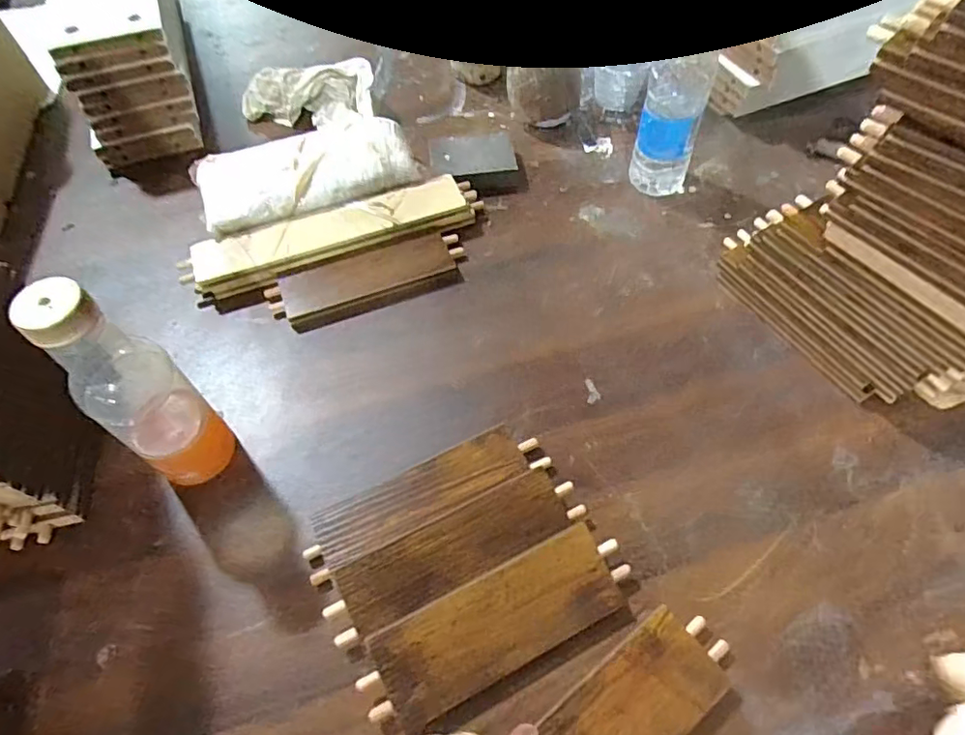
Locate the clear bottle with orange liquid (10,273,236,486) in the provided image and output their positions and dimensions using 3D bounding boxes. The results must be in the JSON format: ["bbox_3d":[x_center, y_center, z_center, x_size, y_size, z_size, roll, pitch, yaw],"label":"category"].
[{"bbox_3d":[-0.242,0.024,0.413,0.052,0.214,0.060,37,66,20],"label":"clear bottle with orange liquid"}]

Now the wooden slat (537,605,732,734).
[{"bbox_3d":[0.085,0.240,0.376,0.191,0.008,0.067,-37,66,-21],"label":"wooden slat"}]

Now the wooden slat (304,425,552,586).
[{"bbox_3d":[-0.047,0.102,0.470,0.199,0.018,0.053,-23,62,-13],"label":"wooden slat"}]

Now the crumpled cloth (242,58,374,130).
[{"bbox_3d":[-0.220,-0.339,0.722,0.176,0.057,0.081,3,59,2],"label":"crumpled cloth"}]

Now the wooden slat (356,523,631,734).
[{"bbox_3d":[0.012,0.185,0.415,0.194,0.023,0.065,-24,62,-14],"label":"wooden slat"}]

